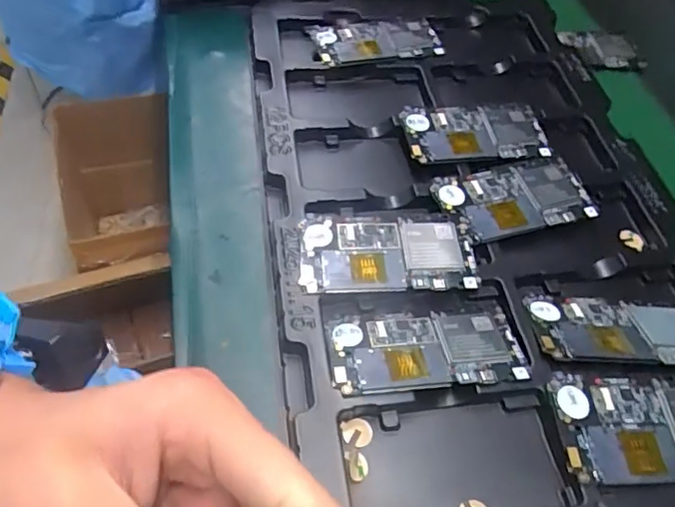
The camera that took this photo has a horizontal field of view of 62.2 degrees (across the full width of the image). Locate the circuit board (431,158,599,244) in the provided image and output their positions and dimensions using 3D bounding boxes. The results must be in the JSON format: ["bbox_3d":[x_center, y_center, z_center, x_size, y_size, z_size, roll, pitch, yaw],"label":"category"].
[{"bbox_3d":[0.143,-0.045,0.450,0.121,0.004,0.064,-13,57,-14],"label":"circuit board"}]

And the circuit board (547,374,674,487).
[{"bbox_3d":[0.196,0.107,0.344,0.123,0.008,0.064,0,54,-5],"label":"circuit board"}]

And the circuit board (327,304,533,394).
[{"bbox_3d":[0.058,0.061,0.363,0.122,0.007,0.057,-2,55,-7],"label":"circuit board"}]

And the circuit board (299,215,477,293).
[{"bbox_3d":[0.035,-0.001,0.410,0.125,0.011,0.067,-1,54,-6],"label":"circuit board"}]

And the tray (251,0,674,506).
[{"bbox_3d":[0.112,-0.040,0.460,0.329,0.035,0.549,-4,55,-8],"label":"tray"}]

